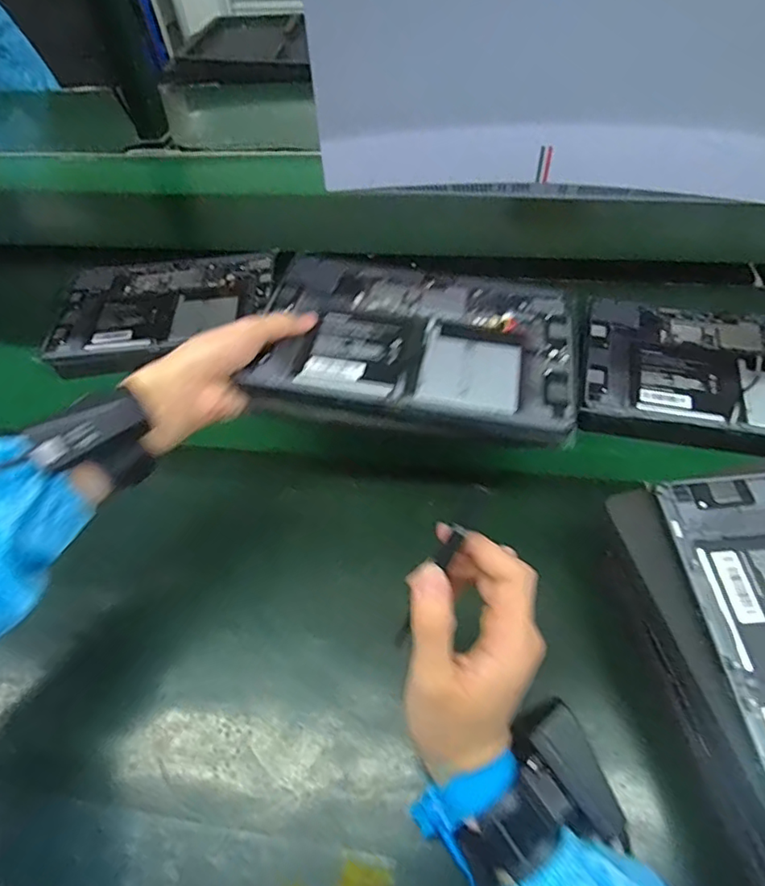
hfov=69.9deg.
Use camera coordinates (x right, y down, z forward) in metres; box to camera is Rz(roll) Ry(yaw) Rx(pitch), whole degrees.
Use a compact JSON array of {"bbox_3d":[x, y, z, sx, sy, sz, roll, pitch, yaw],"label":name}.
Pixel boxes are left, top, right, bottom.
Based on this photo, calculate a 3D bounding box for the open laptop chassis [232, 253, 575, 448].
[{"bbox_3d":[0.029,-0.088,0.456,0.245,0.022,0.185,7,52,8],"label":"open laptop chassis"}]

